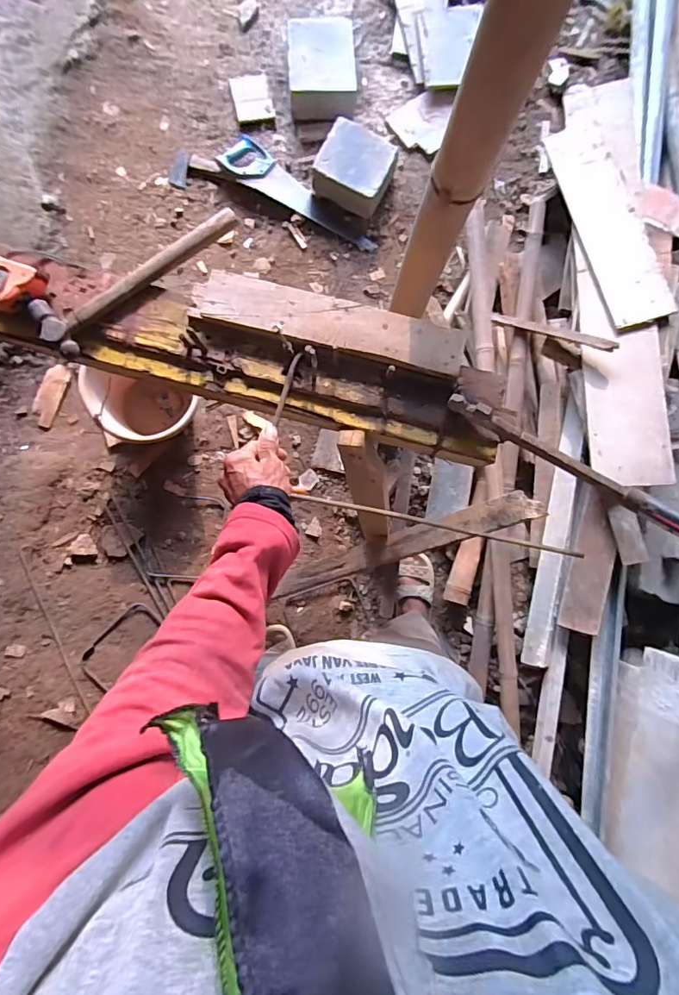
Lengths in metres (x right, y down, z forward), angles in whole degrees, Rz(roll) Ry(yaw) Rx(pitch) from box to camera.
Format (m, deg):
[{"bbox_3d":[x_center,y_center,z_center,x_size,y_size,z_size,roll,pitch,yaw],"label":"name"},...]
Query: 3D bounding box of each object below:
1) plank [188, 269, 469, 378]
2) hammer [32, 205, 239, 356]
[{"bbox_3d":[-0.013,-0.211,0.575,0.324,0.015,0.061,13,83,0],"label":"plank"},{"bbox_3d":[-0.246,-0.278,0.582,0.265,0.028,0.066,-38,86,-5],"label":"hammer"}]

